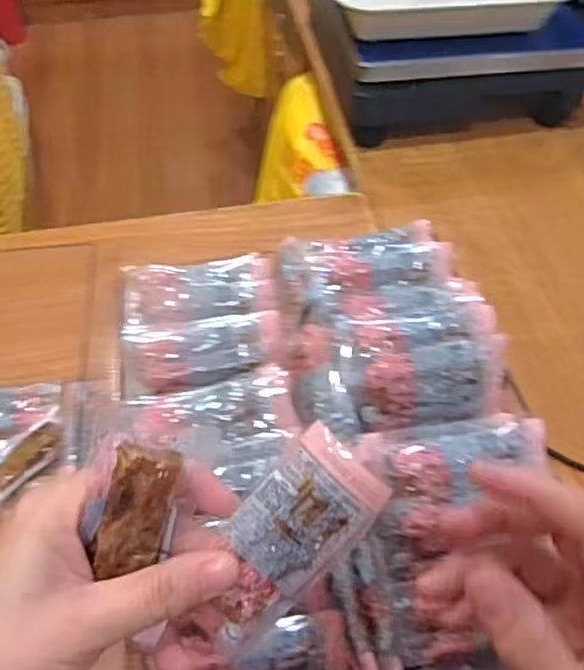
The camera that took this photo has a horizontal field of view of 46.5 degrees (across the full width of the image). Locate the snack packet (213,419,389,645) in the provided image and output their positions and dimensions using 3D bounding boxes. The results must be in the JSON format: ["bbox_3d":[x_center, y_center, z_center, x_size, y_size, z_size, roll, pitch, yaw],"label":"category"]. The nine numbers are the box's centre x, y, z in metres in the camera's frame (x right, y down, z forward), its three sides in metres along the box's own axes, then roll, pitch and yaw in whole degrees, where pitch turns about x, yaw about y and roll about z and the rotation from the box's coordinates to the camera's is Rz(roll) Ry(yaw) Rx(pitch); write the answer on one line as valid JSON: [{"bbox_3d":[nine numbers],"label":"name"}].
[{"bbox_3d":[-0.003,0.075,0.252,0.039,0.006,0.079,44,92,-2],"label":"snack packet"}]

